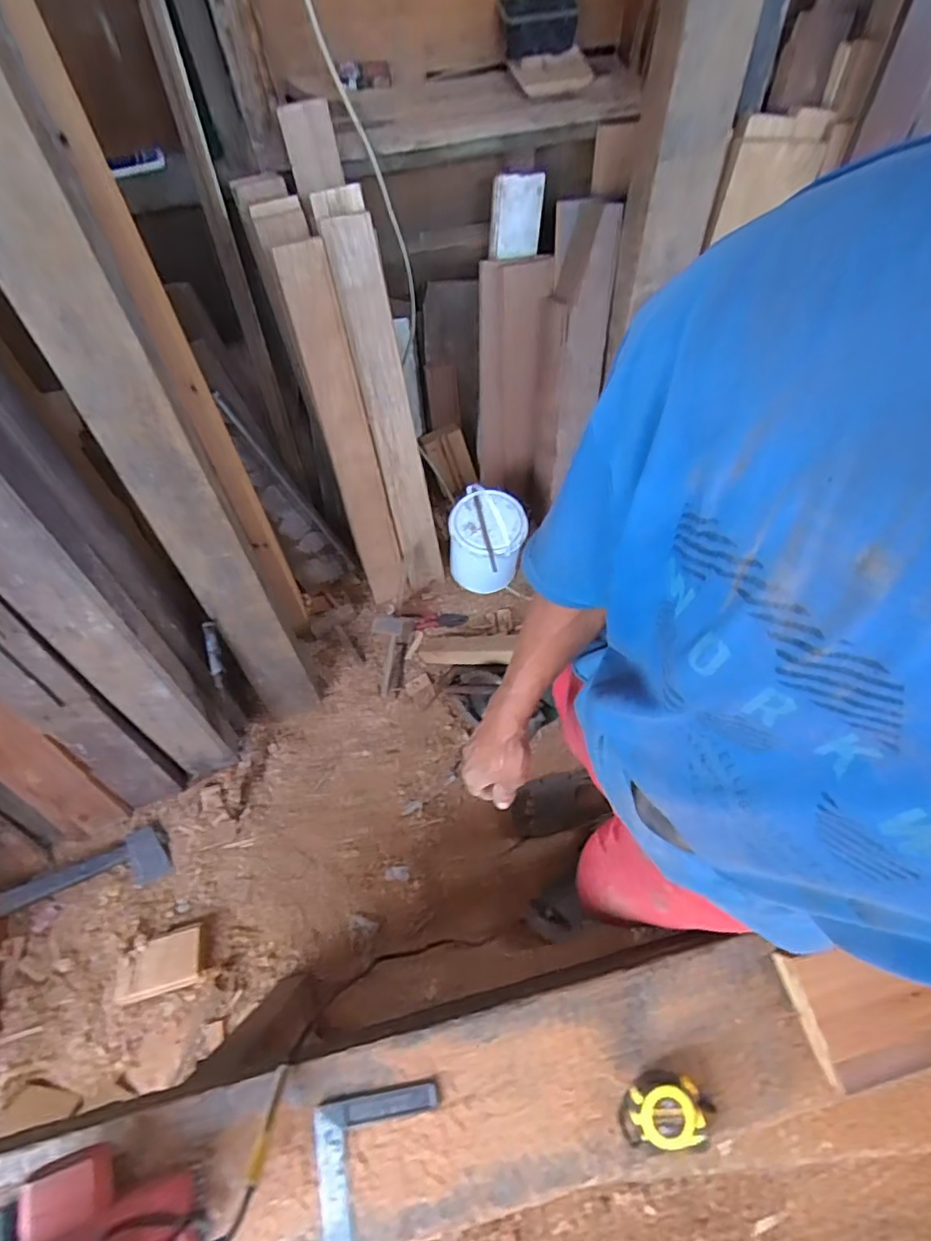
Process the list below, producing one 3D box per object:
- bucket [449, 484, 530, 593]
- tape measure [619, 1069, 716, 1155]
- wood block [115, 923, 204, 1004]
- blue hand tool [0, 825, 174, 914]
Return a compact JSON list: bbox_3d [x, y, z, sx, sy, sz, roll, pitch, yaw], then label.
[{"bbox_3d":[0.053,-0.191,1.488,0.178,0.205,0.194,0,66,0],"label":"bucket"},{"bbox_3d":[0.212,0.516,0.617,0.096,0.037,0.068,-10,67,-4],"label":"tape measure"},{"bbox_3d":[-0.608,0.687,1.180,0.172,0.030,0.106,-16,55,-9],"label":"wood block"},{"bbox_3d":[-0.809,0.545,1.249,0.328,0.041,0.111,-22,68,-9],"label":"blue hand tool"}]

